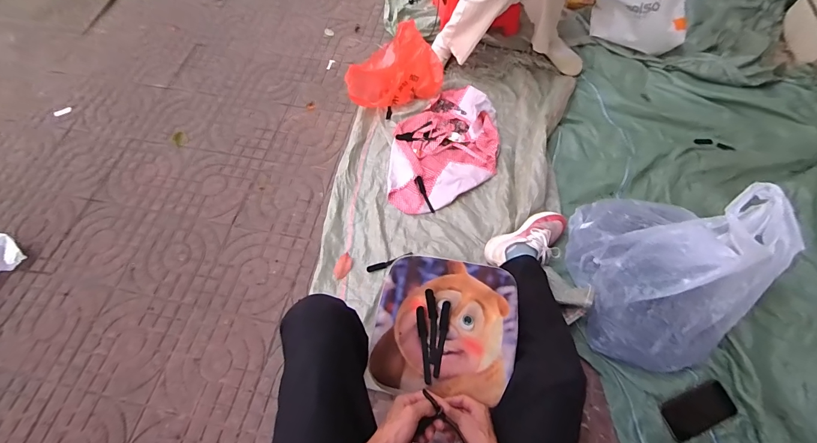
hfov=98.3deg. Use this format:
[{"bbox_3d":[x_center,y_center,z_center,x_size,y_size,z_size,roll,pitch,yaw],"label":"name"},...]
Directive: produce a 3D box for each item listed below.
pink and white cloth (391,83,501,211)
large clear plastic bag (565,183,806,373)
[{"bbox_3d":[0.111,-0.248,1.127,0.334,0.051,0.476,2,64,1],"label":"pink and white cloth"},{"bbox_3d":[0.594,0.109,0.803,0.375,0.205,0.402,13,64,6],"label":"large clear plastic bag"}]

